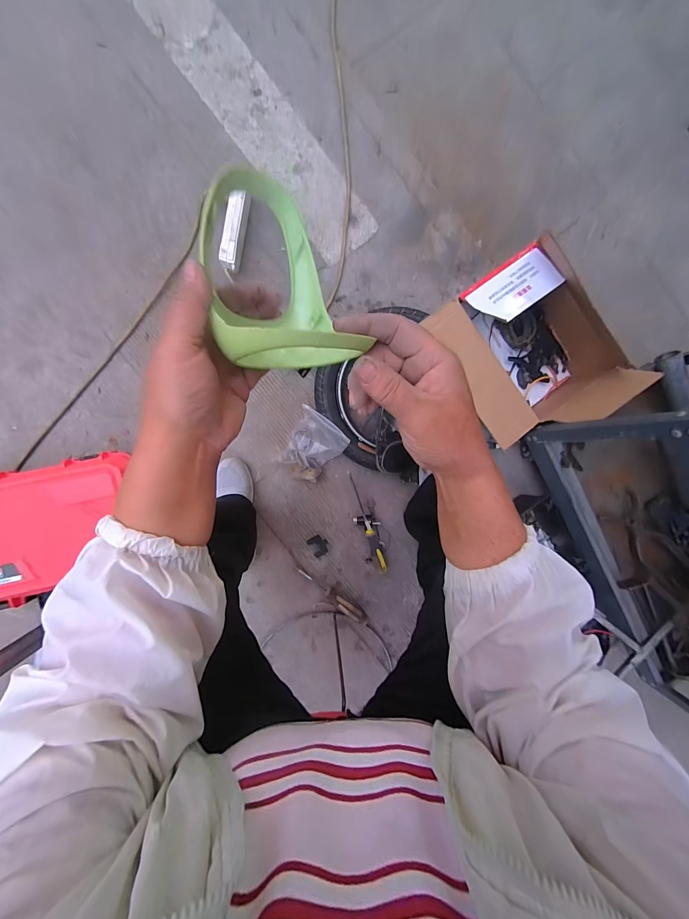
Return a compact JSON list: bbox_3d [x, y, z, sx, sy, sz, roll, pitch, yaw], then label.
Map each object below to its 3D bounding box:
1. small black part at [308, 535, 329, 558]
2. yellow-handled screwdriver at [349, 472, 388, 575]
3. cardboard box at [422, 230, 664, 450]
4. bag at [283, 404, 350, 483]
[{"bbox_3d":[-0.061,0.206,0.805,0.040,0.009,0.050,-32,95,-3],"label":"small black part"},{"bbox_3d":[0.053,0.150,0.797,0.024,0.036,0.254,-19,97,-2],"label":"yellow-handled screwdriver"},{"bbox_3d":[0.382,-0.230,0.732,0.321,0.203,0.348,-33,94,-3],"label":"cardboard box"},{"bbox_3d":[-0.074,-0.024,0.762,0.124,0.078,0.154,31,89,-5],"label":"bag"}]

